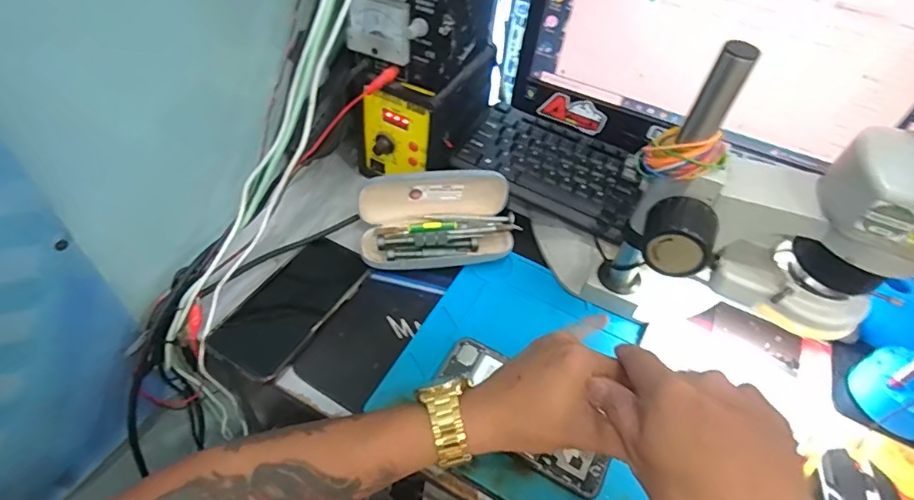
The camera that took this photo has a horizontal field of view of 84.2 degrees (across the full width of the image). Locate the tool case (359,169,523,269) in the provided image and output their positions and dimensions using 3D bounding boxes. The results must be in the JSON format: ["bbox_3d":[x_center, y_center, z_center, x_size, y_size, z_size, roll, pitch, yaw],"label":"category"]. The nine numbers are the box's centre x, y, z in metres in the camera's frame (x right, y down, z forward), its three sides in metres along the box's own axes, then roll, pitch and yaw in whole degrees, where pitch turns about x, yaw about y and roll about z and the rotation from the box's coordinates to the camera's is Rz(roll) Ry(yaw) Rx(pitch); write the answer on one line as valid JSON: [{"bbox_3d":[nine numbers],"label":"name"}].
[{"bbox_3d":[-0.018,-0.032,0.539,0.167,0.067,0.087,-5,51,-11],"label":"tool case"}]

